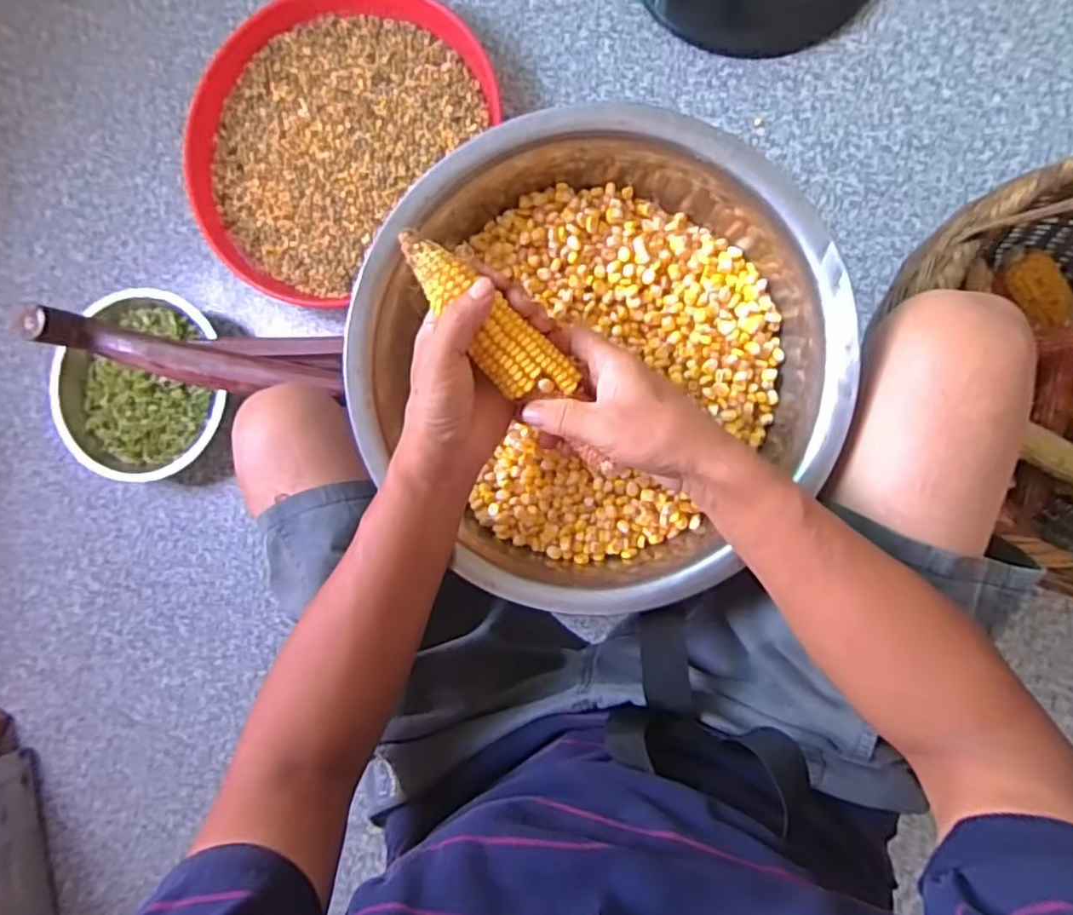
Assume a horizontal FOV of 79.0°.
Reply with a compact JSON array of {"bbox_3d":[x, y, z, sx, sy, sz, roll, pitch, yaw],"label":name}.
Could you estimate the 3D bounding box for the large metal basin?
[{"bbox_3d":[0.042,-0.070,0.475,0.322,0.096,0.324,0,87,9],"label":"large metal basin"}]

